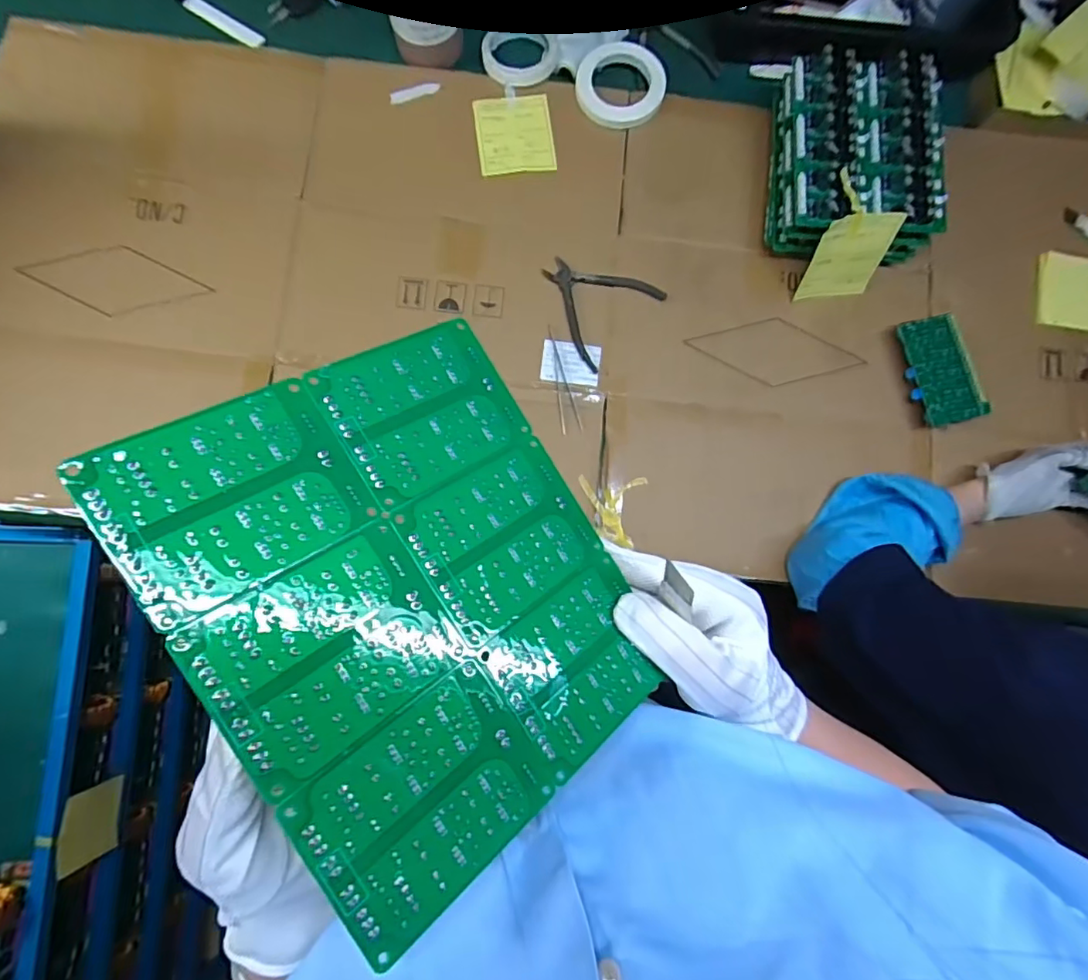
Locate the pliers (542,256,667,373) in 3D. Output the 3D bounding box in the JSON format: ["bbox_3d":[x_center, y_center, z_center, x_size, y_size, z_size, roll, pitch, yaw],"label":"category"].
[{"bbox_3d":[0.058,-0.232,0.668,0.126,0.008,0.126,44,83,3],"label":"pliers"}]

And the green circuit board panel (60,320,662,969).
[{"bbox_3d":[-0.050,0.040,0.237,0.171,0.004,0.206,-32,91,-32],"label":"green circuit board panel"}]

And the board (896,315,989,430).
[{"bbox_3d":[0.470,-0.142,0.658,0.068,0.029,0.128,-16,84,-4],"label":"board"}]

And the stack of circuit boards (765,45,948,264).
[{"bbox_3d":[0.361,-0.384,0.645,0.164,0.079,0.204,0,83,-3],"label":"stack of circuit boards"}]

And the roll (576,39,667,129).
[{"bbox_3d":[0.098,-0.515,0.697,0.110,0.011,0.113,0,83,-3],"label":"roll"}]

